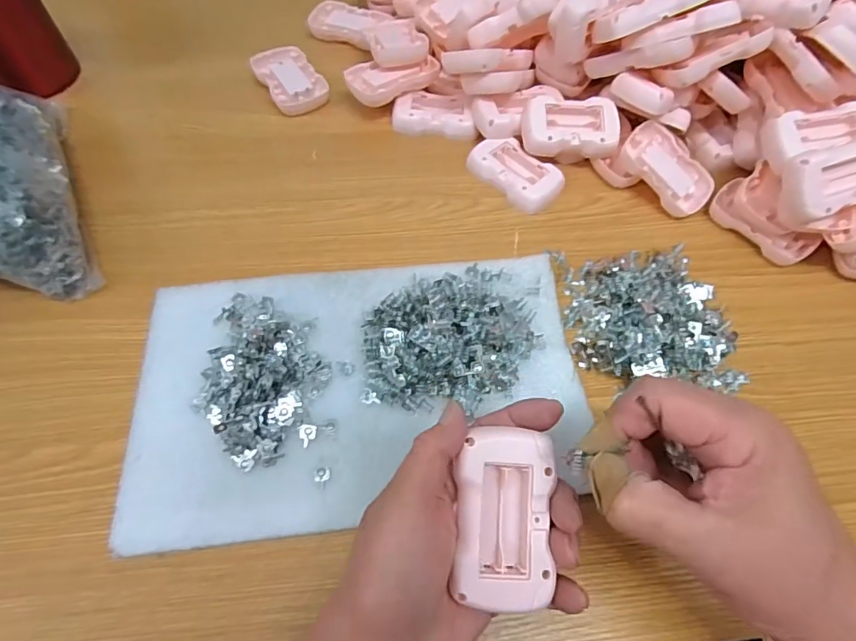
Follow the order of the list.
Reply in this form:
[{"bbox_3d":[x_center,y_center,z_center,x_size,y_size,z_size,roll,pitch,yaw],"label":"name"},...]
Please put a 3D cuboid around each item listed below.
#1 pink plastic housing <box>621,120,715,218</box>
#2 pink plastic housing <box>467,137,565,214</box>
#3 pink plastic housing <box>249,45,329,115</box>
[{"bbox_3d":[0.216,-0.136,0.447,0.088,0.020,0.057,46,71,-2],"label":"pink plastic housing"},{"bbox_3d":[0.081,-0.135,0.444,0.050,0.016,0.080,-35,68,-20],"label":"pink plastic housing"},{"bbox_3d":[-0.140,-0.247,0.498,0.056,0.011,0.091,-28,66,-17],"label":"pink plastic housing"}]

